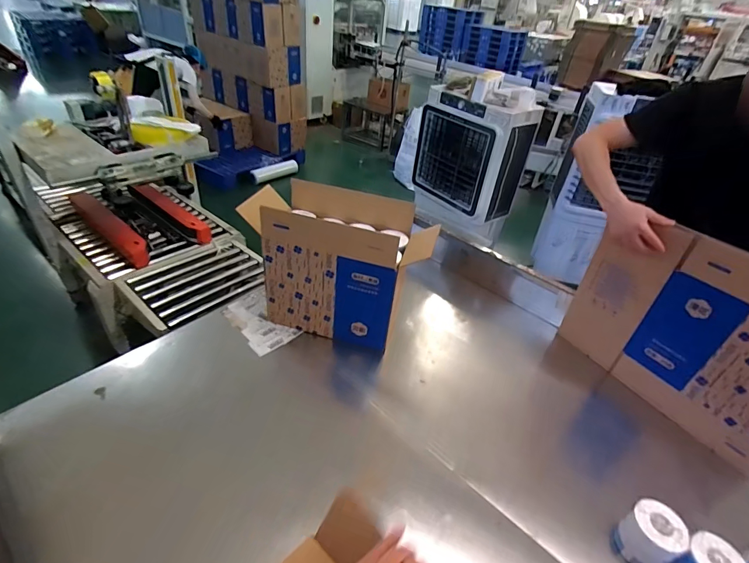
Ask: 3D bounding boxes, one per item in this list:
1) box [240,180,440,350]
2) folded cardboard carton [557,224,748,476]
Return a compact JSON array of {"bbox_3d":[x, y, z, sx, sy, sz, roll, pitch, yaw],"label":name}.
[{"bbox_3d":[-0.108,-0.059,1.242,0.526,0.382,0.262,13,38,9],"label":"box"},{"bbox_3d":[0.839,0.149,1.048,0.037,0.531,0.601,-24,46,-26],"label":"folded cardboard carton"}]

